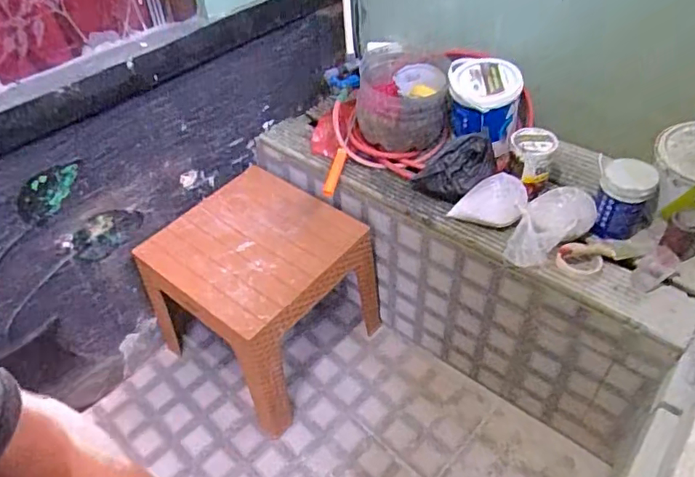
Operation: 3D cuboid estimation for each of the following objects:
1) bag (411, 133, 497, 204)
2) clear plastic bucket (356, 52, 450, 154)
[{"bbox_3d":[0.258,-0.164,1.295,0.185,0.136,0.083,4,46,7],"label":"bag"},{"bbox_3d":[0.147,-0.380,1.465,0.237,0.170,0.253,2,45,5],"label":"clear plastic bucket"}]

